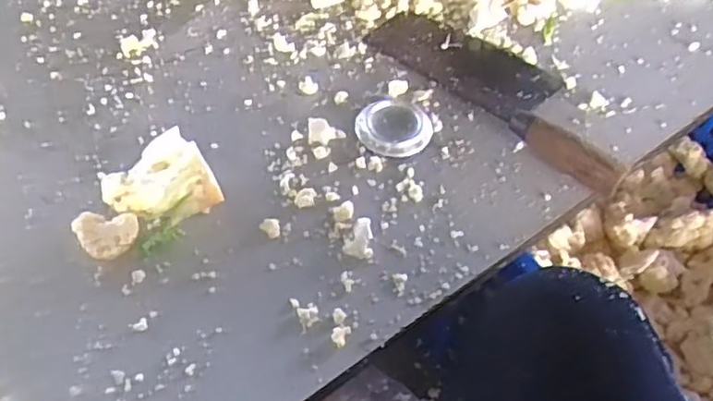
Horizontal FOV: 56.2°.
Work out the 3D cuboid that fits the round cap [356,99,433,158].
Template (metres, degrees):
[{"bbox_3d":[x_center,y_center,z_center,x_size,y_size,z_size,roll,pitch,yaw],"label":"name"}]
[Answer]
[{"bbox_3d":[0.031,-0.061,0.551,0.060,0.008,0.055,3,53,-4],"label":"round cap"}]

